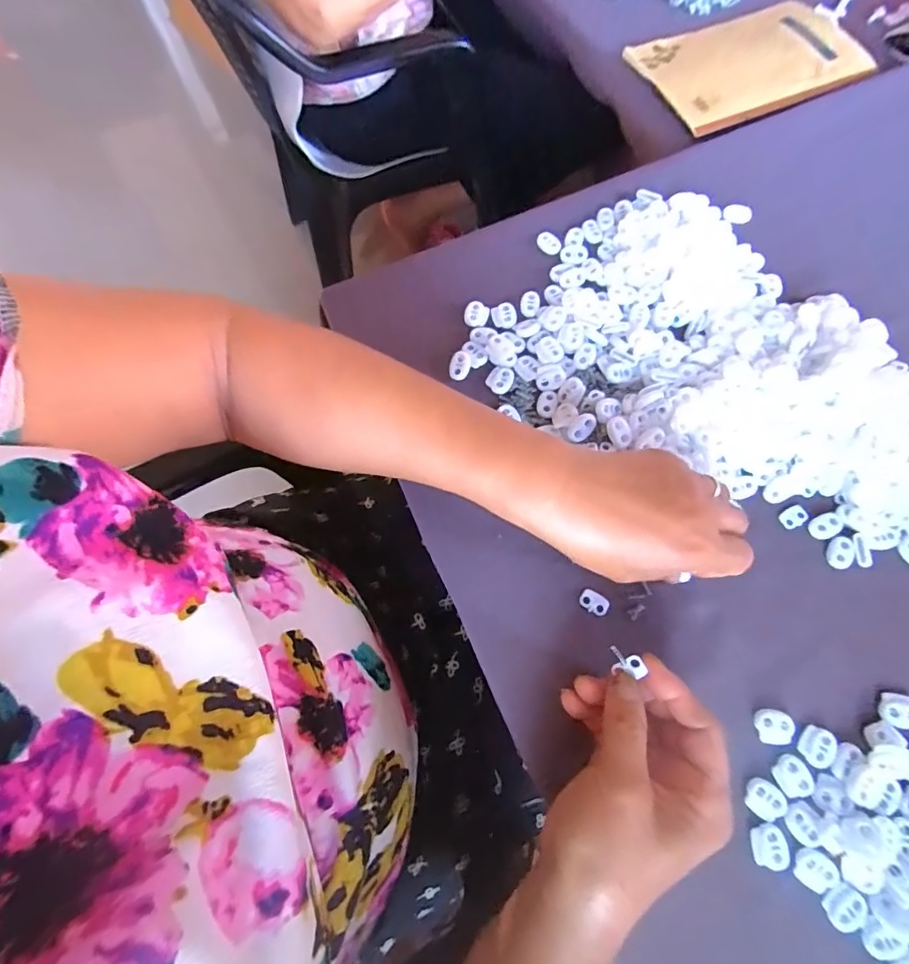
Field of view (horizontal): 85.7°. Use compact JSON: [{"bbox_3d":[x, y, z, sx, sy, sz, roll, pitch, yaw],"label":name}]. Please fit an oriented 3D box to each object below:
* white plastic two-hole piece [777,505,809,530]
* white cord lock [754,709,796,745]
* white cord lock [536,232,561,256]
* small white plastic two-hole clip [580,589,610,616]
[{"bbox_3d":[0.237,0.025,0.343,0.018,0.004,0.014,-25,71,-7],"label":"white plastic two-hole piece"},{"bbox_3d":[0.198,0.151,0.302,0.022,0.005,0.019,-1,70,1],"label":"white cord lock"},{"bbox_3d":[0.081,-0.205,0.420,0.014,0.006,0.023,-27,72,-8],"label":"white cord lock"},{"bbox_3d":[0.094,0.080,0.328,0.019,0.004,0.014,31,74,12],"label":"small white plastic two-hole clip"}]

